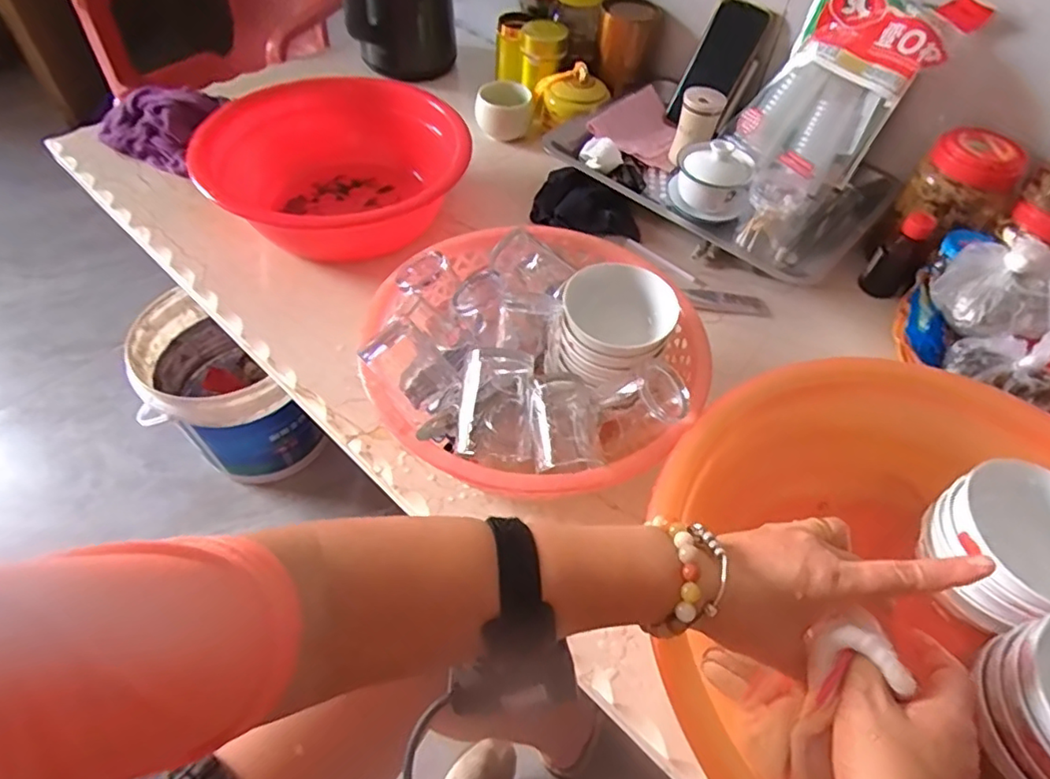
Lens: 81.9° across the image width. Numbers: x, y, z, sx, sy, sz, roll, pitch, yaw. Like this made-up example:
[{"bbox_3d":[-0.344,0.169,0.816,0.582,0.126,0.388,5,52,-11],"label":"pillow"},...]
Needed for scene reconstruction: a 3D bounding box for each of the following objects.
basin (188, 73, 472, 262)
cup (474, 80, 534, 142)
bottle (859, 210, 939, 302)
[{"bbox_3d":[-0.232,-0.266,0.748,0.282,0.117,0.282,2,52,-3],"label":"basin"},{"bbox_3d":[-0.030,-0.408,0.878,0.075,0.061,0.072,2,52,-3],"label":"cup"},{"bbox_3d":[0.430,-0.153,0.697,0.046,0.098,0.034,31,56,19],"label":"bottle"}]

